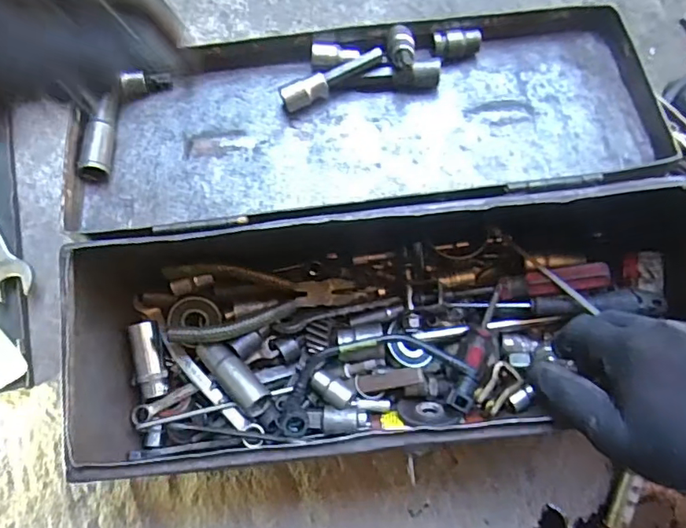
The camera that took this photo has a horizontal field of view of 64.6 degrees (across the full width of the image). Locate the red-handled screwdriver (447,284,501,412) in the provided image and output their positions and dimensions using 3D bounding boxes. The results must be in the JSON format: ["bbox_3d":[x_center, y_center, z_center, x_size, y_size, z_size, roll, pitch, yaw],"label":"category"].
[{"bbox_3d":[0.114,0.072,0.453,0.017,0.022,0.106,26,79,5],"label":"red-handled screwdriver"}]

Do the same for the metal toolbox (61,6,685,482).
[{"bbox_3d":[0.021,-0.029,0.433,0.439,0.133,0.314,-7,78,-1],"label":"metal toolbox"}]

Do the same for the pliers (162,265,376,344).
[{"bbox_3d":[-0.064,0.028,0.456,0.156,0.021,0.063,-6,78,-1],"label":"pliers"}]

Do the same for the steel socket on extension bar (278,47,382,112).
[{"bbox_3d":[-0.008,-0.148,0.439,0.086,0.022,0.016,-28,80,-6],"label":"steel socket on extension bar"}]

